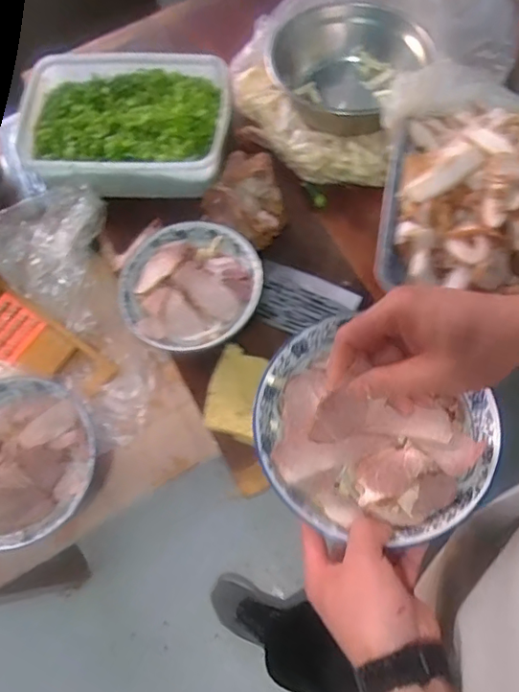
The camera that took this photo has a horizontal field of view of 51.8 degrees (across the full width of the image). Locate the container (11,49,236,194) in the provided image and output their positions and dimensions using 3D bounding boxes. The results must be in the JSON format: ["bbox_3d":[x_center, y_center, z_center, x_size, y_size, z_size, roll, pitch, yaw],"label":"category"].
[{"bbox_3d":[-0.196,-0.329,0.797,0.301,0.082,0.229,8,70,6],"label":"container"}]

